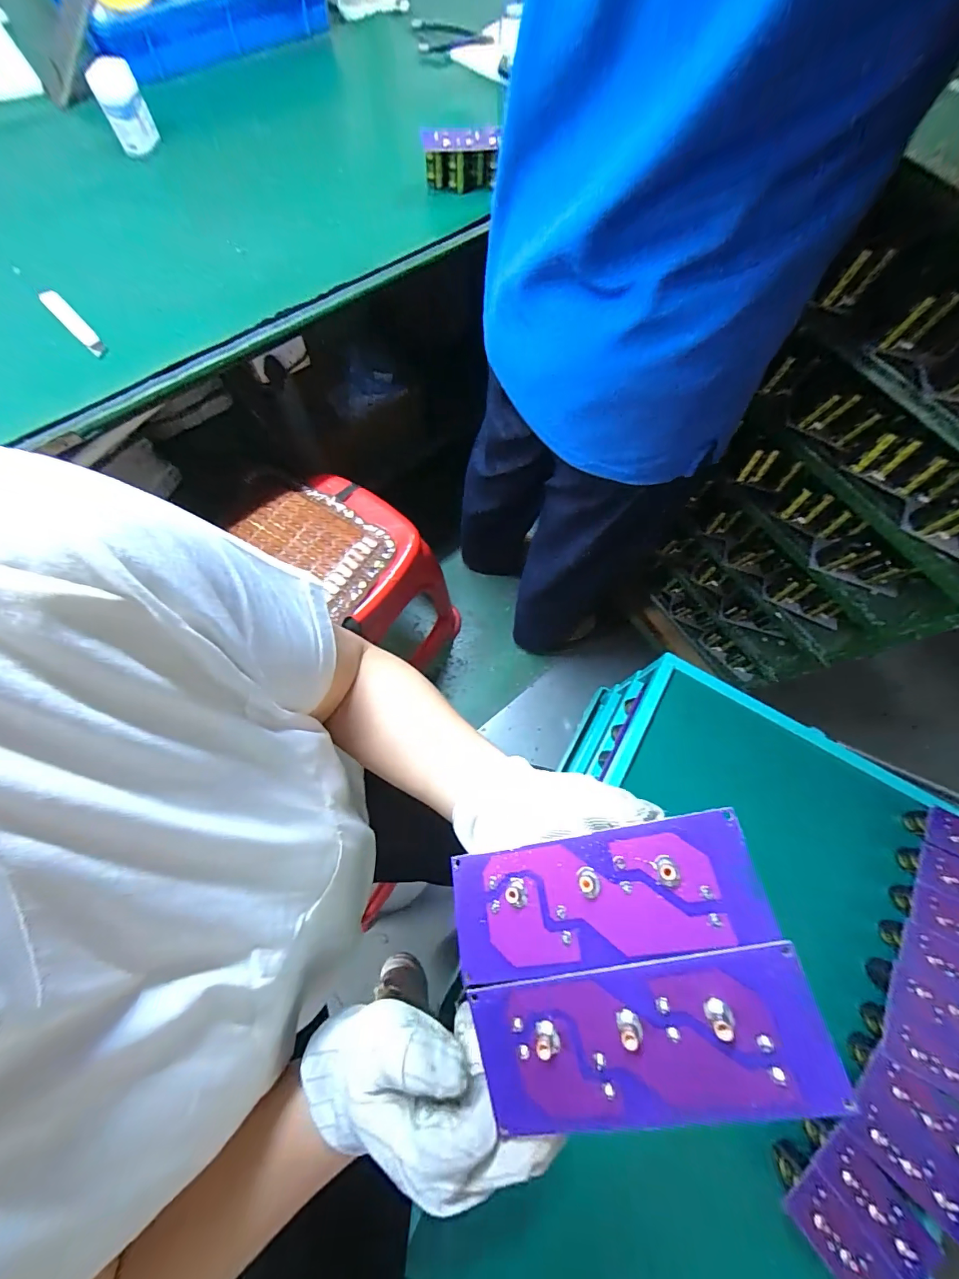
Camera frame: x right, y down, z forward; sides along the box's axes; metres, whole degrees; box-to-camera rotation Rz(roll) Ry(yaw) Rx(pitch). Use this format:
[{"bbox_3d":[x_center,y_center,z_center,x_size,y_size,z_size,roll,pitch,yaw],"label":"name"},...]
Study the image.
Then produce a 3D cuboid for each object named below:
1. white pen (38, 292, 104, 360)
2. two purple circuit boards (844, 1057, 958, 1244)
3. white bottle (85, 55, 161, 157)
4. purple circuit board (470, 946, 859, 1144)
[{"bbox_3d":[-0.550,-0.429,0.587,0.023,0.014,0.140,-42,78,-15],"label":"white pen"},{"bbox_3d":[0.502,0.564,0.488,0.106,0.009,0.129,-42,68,-16],"label":"two purple circuit boards"},{"bbox_3d":[-0.547,-0.818,0.669,0.063,0.082,0.056,-23,73,-10],"label":"white bottle"},{"bbox_3d":[0.064,0.163,0.174,0.134,0.008,0.053,-19,71,14],"label":"purple circuit board"}]

